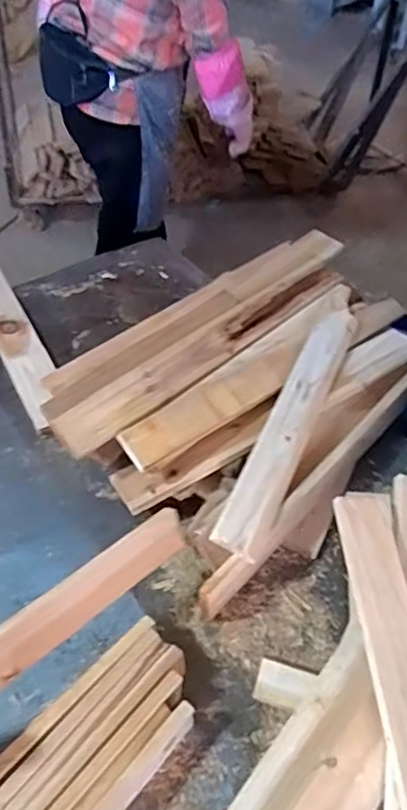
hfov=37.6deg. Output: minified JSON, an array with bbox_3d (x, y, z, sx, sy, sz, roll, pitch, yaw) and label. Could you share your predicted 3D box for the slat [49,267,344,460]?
[{"bbox_3d":[0.017,-0.092,0.883,0.544,0.014,0.068,-36,77,-31],"label":"slat"}]

